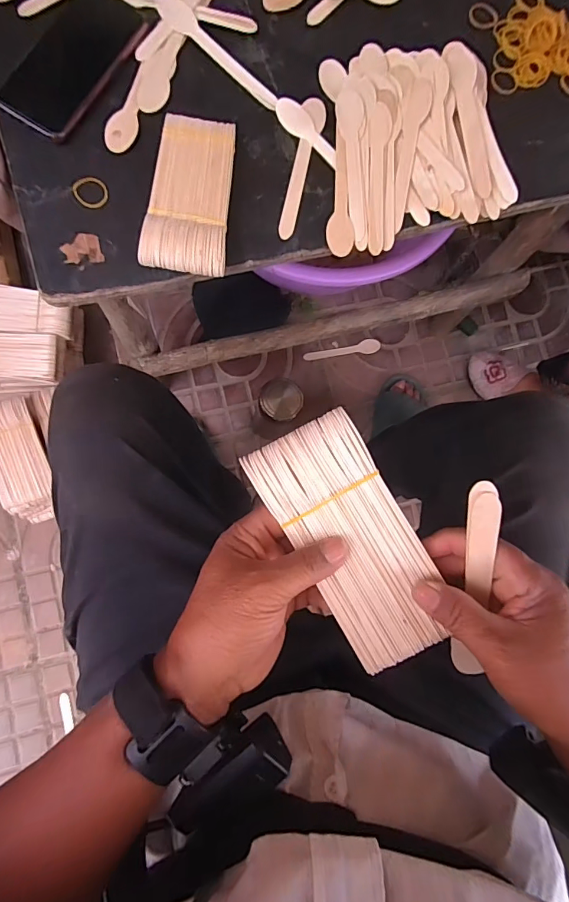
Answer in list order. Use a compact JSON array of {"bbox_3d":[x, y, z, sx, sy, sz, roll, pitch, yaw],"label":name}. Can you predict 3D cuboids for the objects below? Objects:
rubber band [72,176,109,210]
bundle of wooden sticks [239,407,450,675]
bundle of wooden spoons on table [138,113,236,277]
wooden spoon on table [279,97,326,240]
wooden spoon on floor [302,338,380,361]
[{"bbox_3d":[-0.189,-0.253,0.432,0.037,0.004,0.031,39,82,1],"label":"rubber band"},{"bbox_3d":[0.043,0.057,0.277,0.072,0.013,0.156,-27,90,-7],"label":"bundle of wooden sticks"},{"bbox_3d":[-0.089,-0.248,0.428,0.073,0.030,0.162,6,83,-4],"label":"bundle of wooden spoons on table"},{"bbox_3d":[0.020,-0.294,0.457,0.024,0.004,0.161,10,83,-3],"label":"wooden spoon on table"},{"bbox_3d":[0.115,-0.201,0.882,0.153,0.009,0.028,-8,84,-5],"label":"wooden spoon on floor"}]

